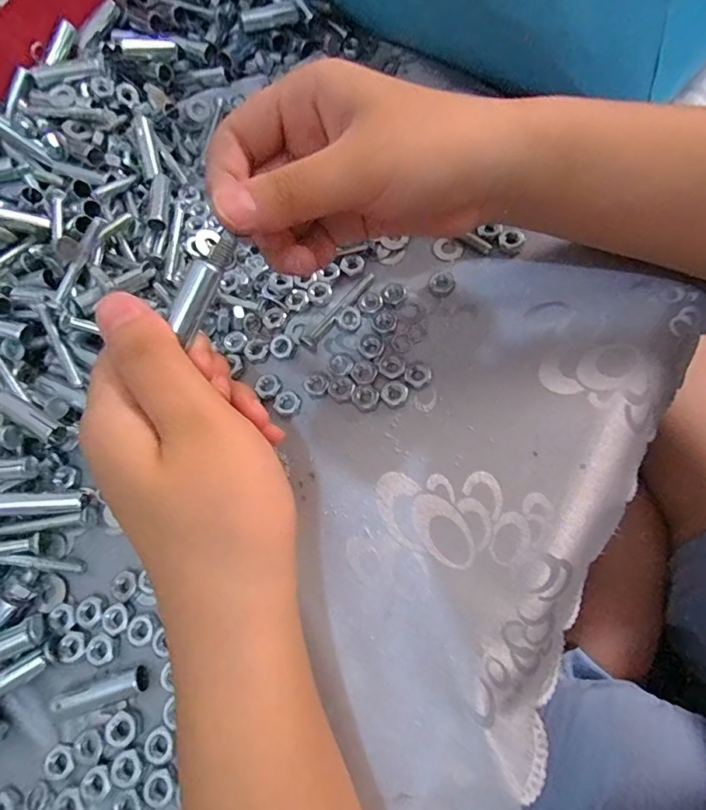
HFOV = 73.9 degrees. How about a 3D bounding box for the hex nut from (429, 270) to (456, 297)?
[{"bbox_3d":[0.049,-0.067,0.257,0.013,0.004,0.015,-6,69,6],"label":"hex nut"}]

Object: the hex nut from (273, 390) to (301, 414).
[{"bbox_3d":[-0.034,-0.002,0.243,0.013,0.004,0.012,-30,69,-3],"label":"hex nut"}]

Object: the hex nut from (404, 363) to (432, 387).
[{"bbox_3d":[0.033,-0.016,0.241,0.013,0.004,0.013,40,80,19],"label":"hex nut"}]

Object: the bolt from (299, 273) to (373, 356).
[{"bbox_3d":[-0.008,-0.052,0.259,0.009,0.009,0.055,37,79,18],"label":"bolt"}]

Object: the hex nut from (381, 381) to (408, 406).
[{"bbox_3d":[0.021,-0.006,0.237,0.013,0.004,0.013,23,75,15],"label":"hex nut"}]

